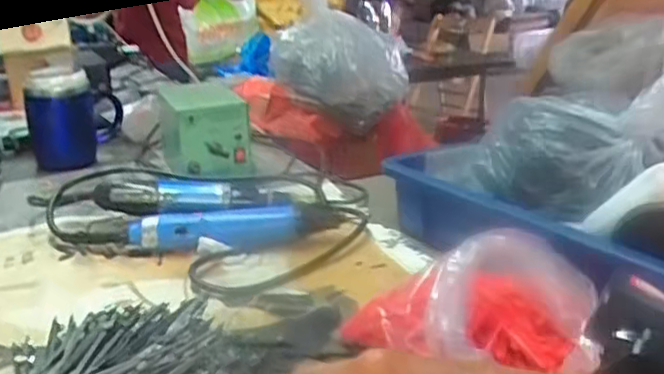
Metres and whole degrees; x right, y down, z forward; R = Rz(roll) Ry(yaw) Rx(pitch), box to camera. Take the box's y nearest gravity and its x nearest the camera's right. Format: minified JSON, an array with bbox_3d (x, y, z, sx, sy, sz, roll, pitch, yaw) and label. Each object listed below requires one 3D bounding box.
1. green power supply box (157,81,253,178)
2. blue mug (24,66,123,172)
[{"bbox_3d":[-0.164,-0.072,0.895,0.091,0.099,0.129,-8,21,-21],"label":"green power supply box"},{"bbox_3d":[-0.347,-0.098,0.942,0.117,0.127,0.091,-6,21,-17],"label":"blue mug"}]

